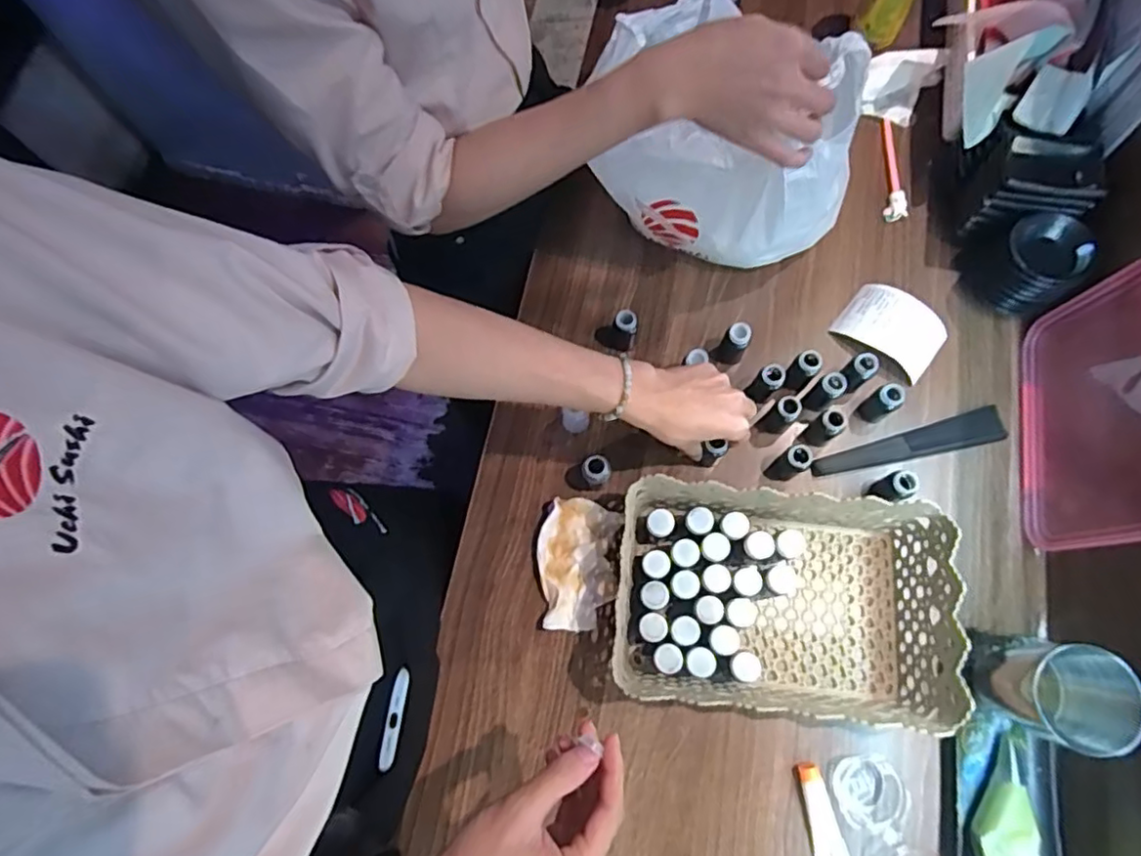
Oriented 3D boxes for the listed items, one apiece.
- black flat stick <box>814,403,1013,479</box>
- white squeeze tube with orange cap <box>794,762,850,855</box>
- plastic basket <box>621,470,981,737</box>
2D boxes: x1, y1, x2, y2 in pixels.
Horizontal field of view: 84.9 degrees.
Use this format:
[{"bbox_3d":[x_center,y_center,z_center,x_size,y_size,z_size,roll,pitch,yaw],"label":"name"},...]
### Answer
[{"bbox_3d":[0.360,0.019,0.667,0.203,0.018,0.034,-14,72,-2],"label":"black flat stick"},{"bbox_3d":[0.227,0.350,0.562,0.027,0.012,0.083,-10,72,-1],"label":"white squeeze tube with orange cap"},{"bbox_3d":[0.194,0.165,0.586,0.291,0.082,0.196,5,72,4],"label":"plastic basket"}]

